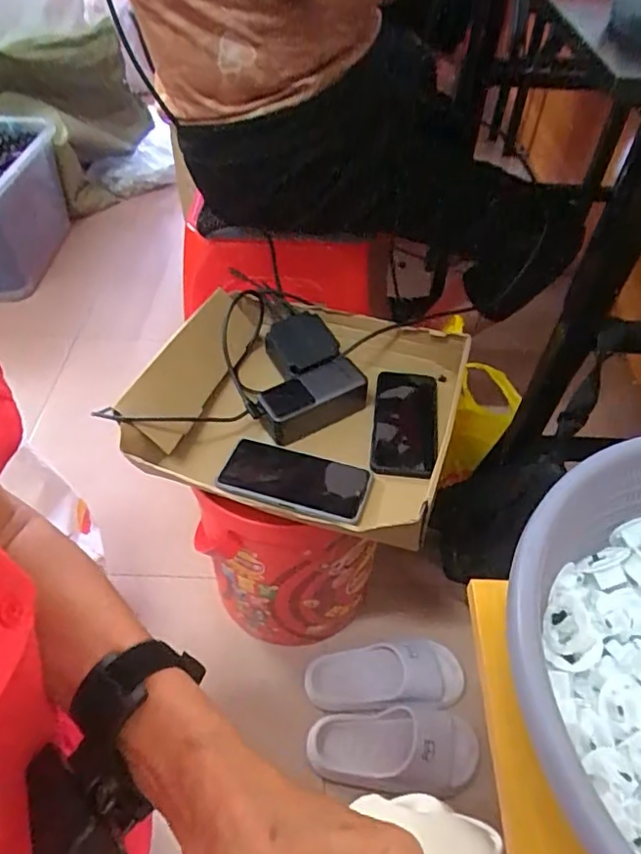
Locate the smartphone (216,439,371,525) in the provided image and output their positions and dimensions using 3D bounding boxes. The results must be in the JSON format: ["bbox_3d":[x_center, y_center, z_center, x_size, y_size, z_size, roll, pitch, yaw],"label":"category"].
[{"bbox_3d":[-0.030,0.060,0.640,0.163,0.010,0.077,14,50,11],"label":"smartphone"}]

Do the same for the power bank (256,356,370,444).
[{"bbox_3d":[-0.008,-0.033,0.687,0.131,0.045,0.060,-23,53,-19],"label":"power bank"}]

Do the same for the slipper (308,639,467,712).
[{"bbox_3d":[0.089,0.363,0.824,0.227,0.066,0.089,-9,48,8],"label":"slipper"}]

